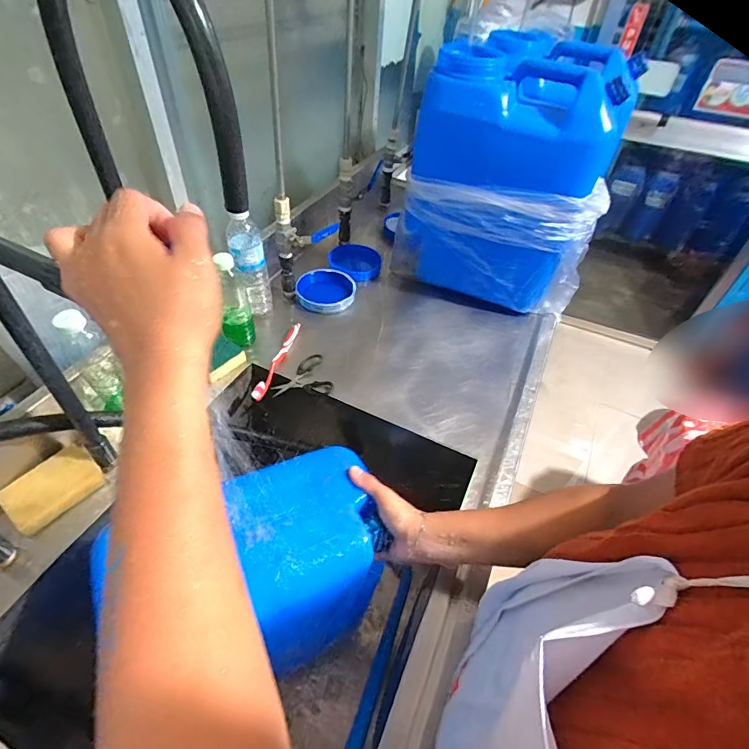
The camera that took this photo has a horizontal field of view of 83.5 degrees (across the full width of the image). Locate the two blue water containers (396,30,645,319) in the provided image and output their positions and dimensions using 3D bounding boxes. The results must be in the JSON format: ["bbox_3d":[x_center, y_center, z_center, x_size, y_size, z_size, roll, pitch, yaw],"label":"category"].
[{"bbox_3d":[0.275,-0.405,0.886,0.381,0.419,0.345,16,47,10],"label":"two blue water containers"}]

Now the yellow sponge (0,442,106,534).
[{"bbox_3d":[-0.418,0.145,0.546,0.075,0.023,0.103,34,53,25],"label":"yellow sponge"}]

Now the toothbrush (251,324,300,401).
[{"bbox_3d":[-0.175,-0.030,0.759,0.026,0.017,0.183,12,46,7],"label":"toothbrush"}]

